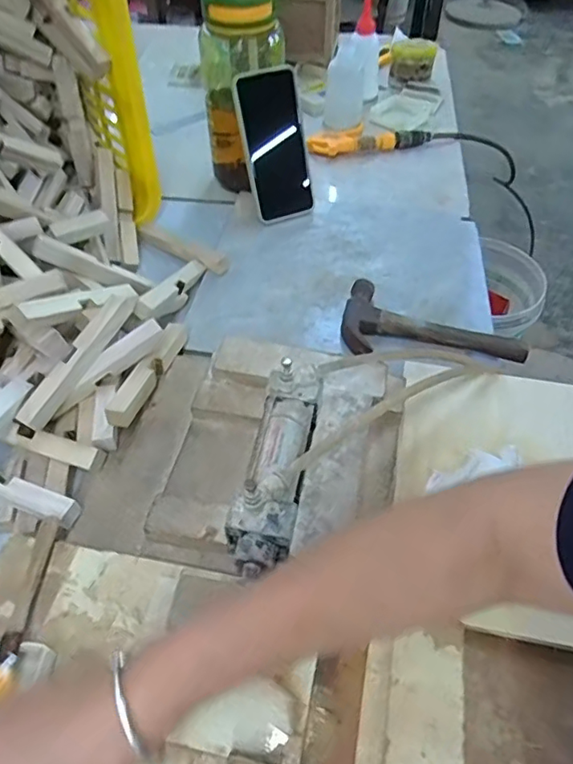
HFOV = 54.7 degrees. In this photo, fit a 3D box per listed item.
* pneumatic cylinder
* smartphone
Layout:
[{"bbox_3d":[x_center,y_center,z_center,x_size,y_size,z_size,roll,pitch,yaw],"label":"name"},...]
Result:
[{"bbox_3d":[-0.007,0.054,0.407,0.044,0.039,0.162,10,50,7],"label":"pneumatic cylinder"},{"bbox_3d":[-0.013,-0.289,0.681,0.077,0.168,0.011,-18,26,-15],"label":"smartphone"}]

